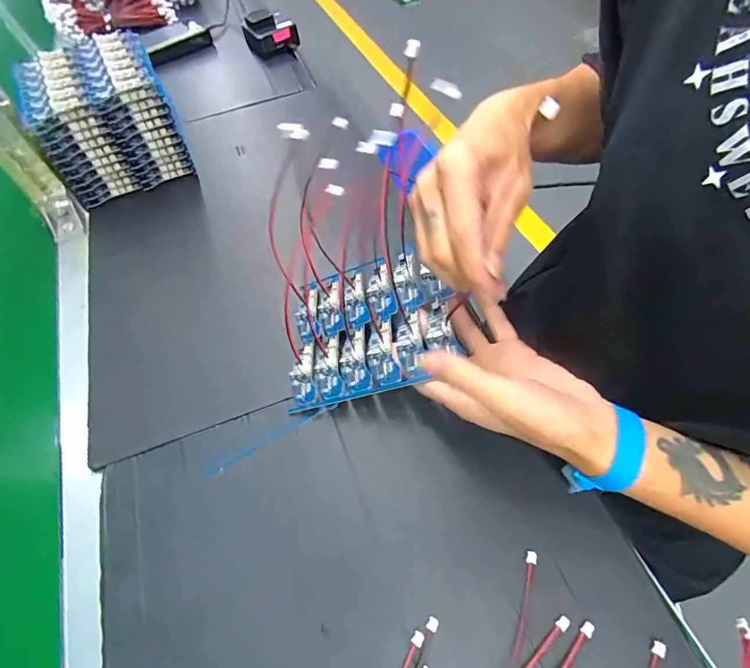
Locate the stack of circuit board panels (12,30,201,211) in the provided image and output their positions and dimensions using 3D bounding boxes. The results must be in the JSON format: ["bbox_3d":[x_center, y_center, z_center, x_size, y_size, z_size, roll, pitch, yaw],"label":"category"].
[{"bbox_3d":[-0.323,-0.257,0.517,0.148,0.133,0.119,-27,61,-12],"label":"stack of circuit board panels"}]

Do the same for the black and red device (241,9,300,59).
[{"bbox_3d":[-0.175,-0.506,0.713,0.086,0.053,0.066,-23,60,-10],"label":"black and red device"}]

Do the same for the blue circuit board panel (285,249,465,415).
[{"bbox_3d":[-0.008,-0.012,0.369,0.146,0.008,0.138,-18,55,22],"label":"blue circuit board panel"}]

